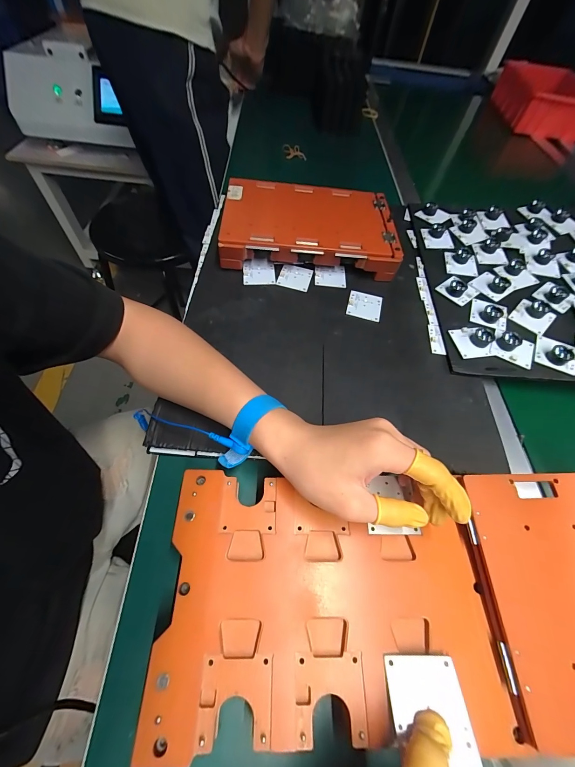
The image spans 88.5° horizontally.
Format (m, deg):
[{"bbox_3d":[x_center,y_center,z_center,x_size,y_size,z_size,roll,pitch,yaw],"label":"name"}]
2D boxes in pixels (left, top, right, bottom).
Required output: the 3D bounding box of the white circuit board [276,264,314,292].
[{"bbox_3d":[0.010,-0.151,0.421,0.045,0.004,0.042,16,64,3],"label":"white circuit board"}]

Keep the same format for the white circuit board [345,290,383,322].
[{"bbox_3d":[0.105,-0.106,0.402,0.046,0.004,0.047,15,61,4],"label":"white circuit board"}]

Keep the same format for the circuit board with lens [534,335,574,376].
[{"bbox_3d":[0.326,-0.038,0.354,0.045,0.018,0.048,27,60,11],"label":"circuit board with lens"}]

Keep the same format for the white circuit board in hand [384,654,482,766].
[{"bbox_3d":[0.087,0.200,0.183,0.044,0.004,0.047,-2,43,3],"label":"white circuit board in hand"}]

